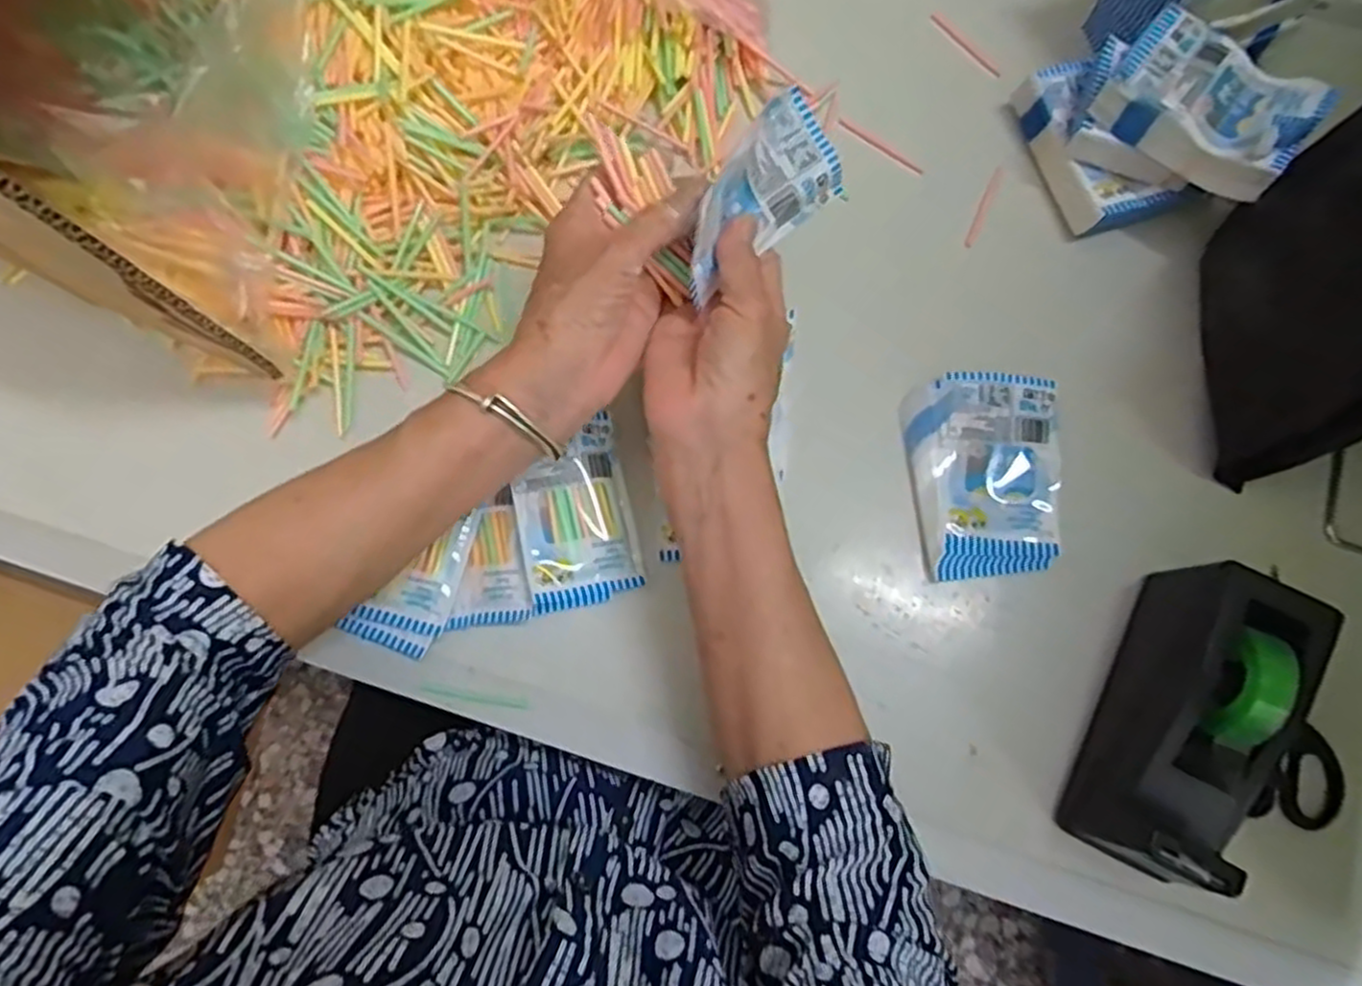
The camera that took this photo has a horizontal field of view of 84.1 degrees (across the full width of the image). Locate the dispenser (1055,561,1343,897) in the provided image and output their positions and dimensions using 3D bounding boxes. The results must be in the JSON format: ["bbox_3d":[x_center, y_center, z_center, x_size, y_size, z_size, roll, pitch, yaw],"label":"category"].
[{"bbox_3d":[0.258,0.113,0.370,0.055,0.084,0.150,27,79,5],"label":"dispenser"}]

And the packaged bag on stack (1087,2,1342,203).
[{"bbox_3d":[0.298,-0.221,0.425,0.102,0.040,0.071,37,80,7],"label":"packaged bag on stack"}]

